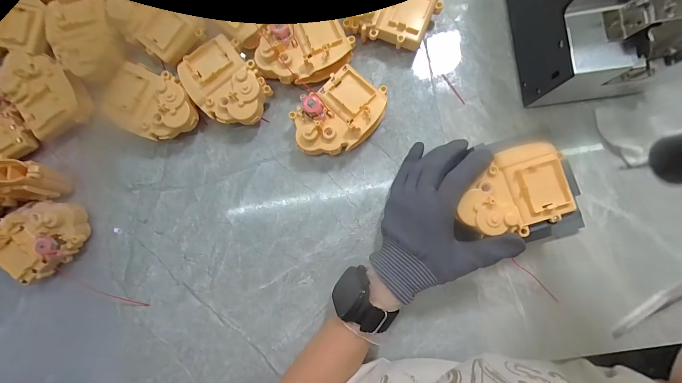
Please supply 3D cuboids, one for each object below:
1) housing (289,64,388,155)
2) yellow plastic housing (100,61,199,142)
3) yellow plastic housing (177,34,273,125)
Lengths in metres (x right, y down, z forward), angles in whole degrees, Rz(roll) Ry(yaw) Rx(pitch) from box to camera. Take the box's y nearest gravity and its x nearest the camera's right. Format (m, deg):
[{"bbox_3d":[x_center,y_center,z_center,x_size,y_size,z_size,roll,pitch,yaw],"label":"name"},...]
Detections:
[{"bbox_3d":[-0.001,-0.079,0.316,0.100,0.040,0.071,-40,84,2],"label":"housing"},{"bbox_3d":[-0.207,-0.096,0.337,0.100,0.041,0.072,23,89,7],"label":"yellow plastic housing"},{"bbox_3d":[-0.124,-0.116,0.331,0.101,0.037,0.075,41,91,7],"label":"yellow plastic housing"}]

